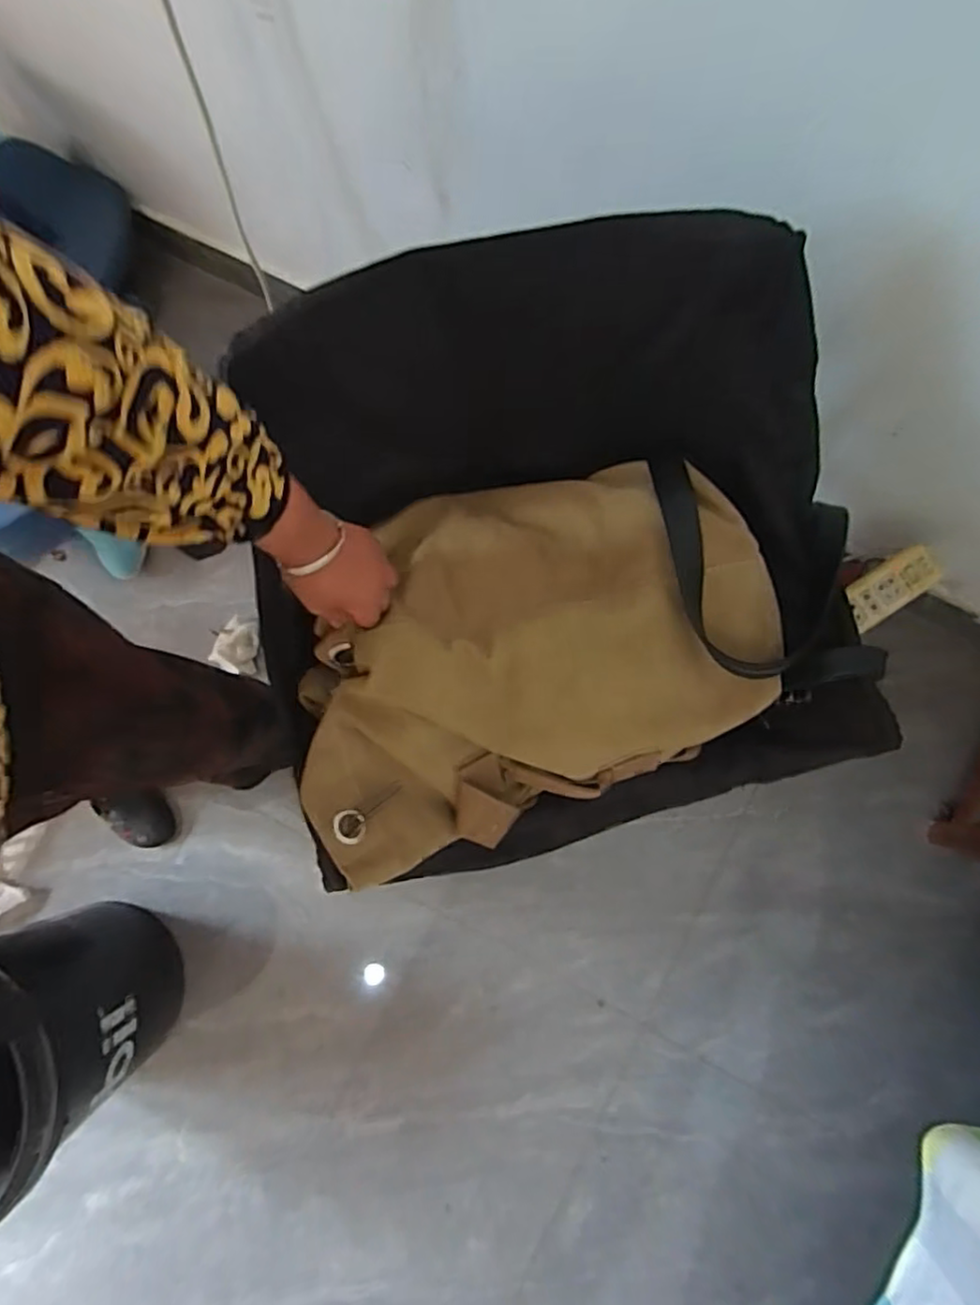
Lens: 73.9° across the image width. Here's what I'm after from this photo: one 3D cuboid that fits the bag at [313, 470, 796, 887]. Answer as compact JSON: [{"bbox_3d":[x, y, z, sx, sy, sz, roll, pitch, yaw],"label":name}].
[{"bbox_3d":[0.032,0.000,0.659,0.459,0.140,0.325,-17,80,-3],"label":"bag"}]

